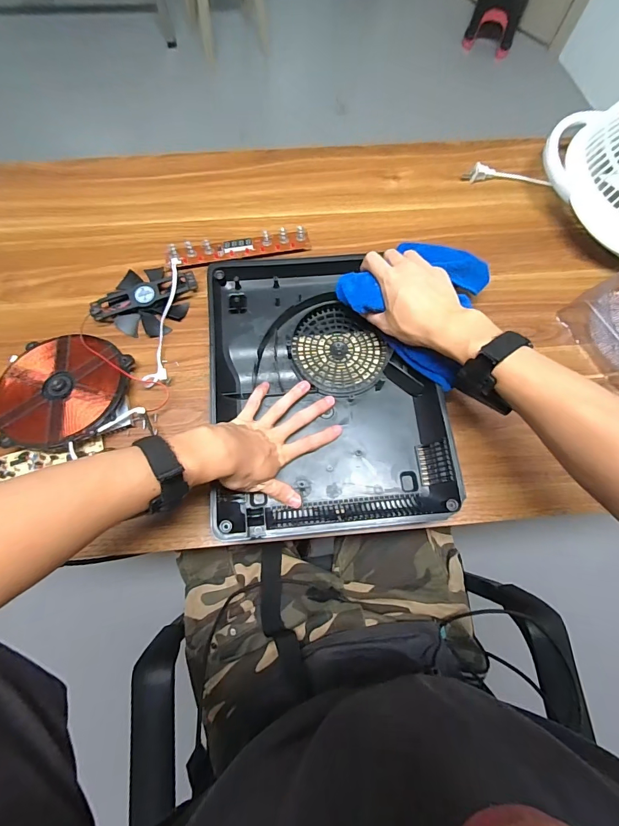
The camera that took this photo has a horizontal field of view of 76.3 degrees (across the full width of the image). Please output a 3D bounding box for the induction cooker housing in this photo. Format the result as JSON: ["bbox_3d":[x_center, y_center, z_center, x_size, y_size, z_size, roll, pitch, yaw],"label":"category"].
[{"bbox_3d":[0.019,-0.034,0.484,0.265,0.051,0.343,-5,74,-3],"label":"induction cooker housing"}]

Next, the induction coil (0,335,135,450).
[{"bbox_3d":[-0.304,-0.028,0.487,0.154,0.035,0.148,1,73,-2],"label":"induction coil"}]

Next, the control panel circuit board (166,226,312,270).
[{"bbox_3d":[-0.101,-0.237,0.569,0.204,0.021,0.037,-12,74,-5],"label":"control panel circuit board"}]

